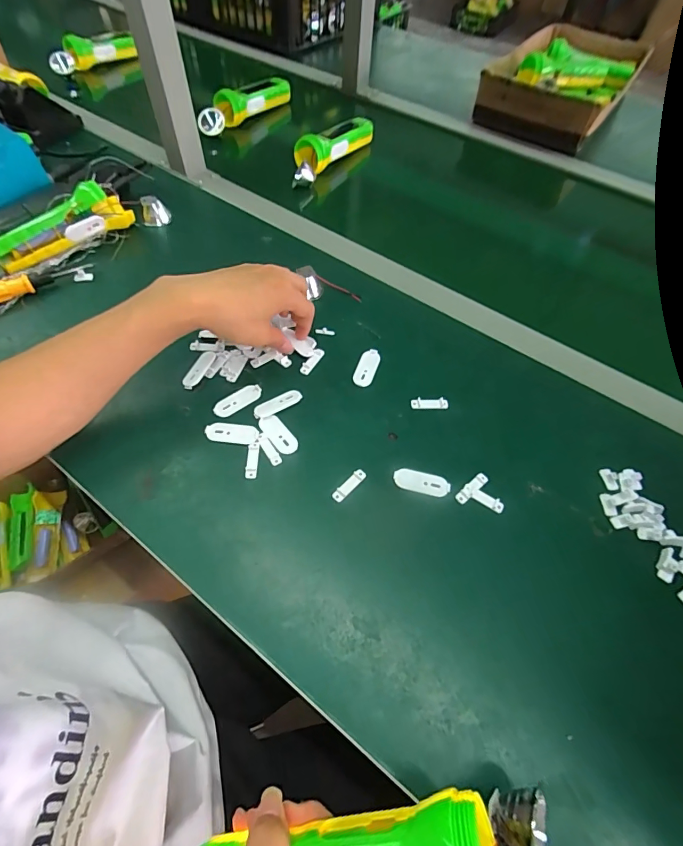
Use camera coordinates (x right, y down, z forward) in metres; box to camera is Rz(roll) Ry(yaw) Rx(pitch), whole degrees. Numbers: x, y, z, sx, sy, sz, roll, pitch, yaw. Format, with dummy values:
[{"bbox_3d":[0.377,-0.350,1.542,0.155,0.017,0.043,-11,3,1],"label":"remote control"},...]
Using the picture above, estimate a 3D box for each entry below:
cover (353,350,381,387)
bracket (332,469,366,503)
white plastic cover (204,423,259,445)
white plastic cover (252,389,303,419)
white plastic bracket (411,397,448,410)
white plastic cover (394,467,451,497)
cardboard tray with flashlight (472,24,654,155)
[{"bbox_3d":[0.027,-0.058,0.439,0.020,0.004,0.049,17,58,9],"label":"cover"},{"bbox_3d":[0.007,0.055,0.372,0.010,0.004,0.037,40,64,21],"label":"bracket"},{"bbox_3d":[-0.103,0.009,0.391,0.050,0.004,0.019,7,57,2],"label":"white plastic cover"},{"bbox_3d":[-0.063,-0.018,0.408,0.050,0.004,0.016,-28,62,-19],"label":"white plastic cover"},{"bbox_3d":[0.089,-0.020,0.420,0.037,0.004,0.013,2,57,-1],"label":"white plastic bracket"},{"bbox_3d":[0.073,0.054,0.377,0.051,0.006,0.018,12,57,6],"label":"white plastic cover"},{"bbox_3d":[0.456,-0.700,0.840,0.229,0.088,0.471,29,61,16],"label":"cardboard tray with flashlight"}]

